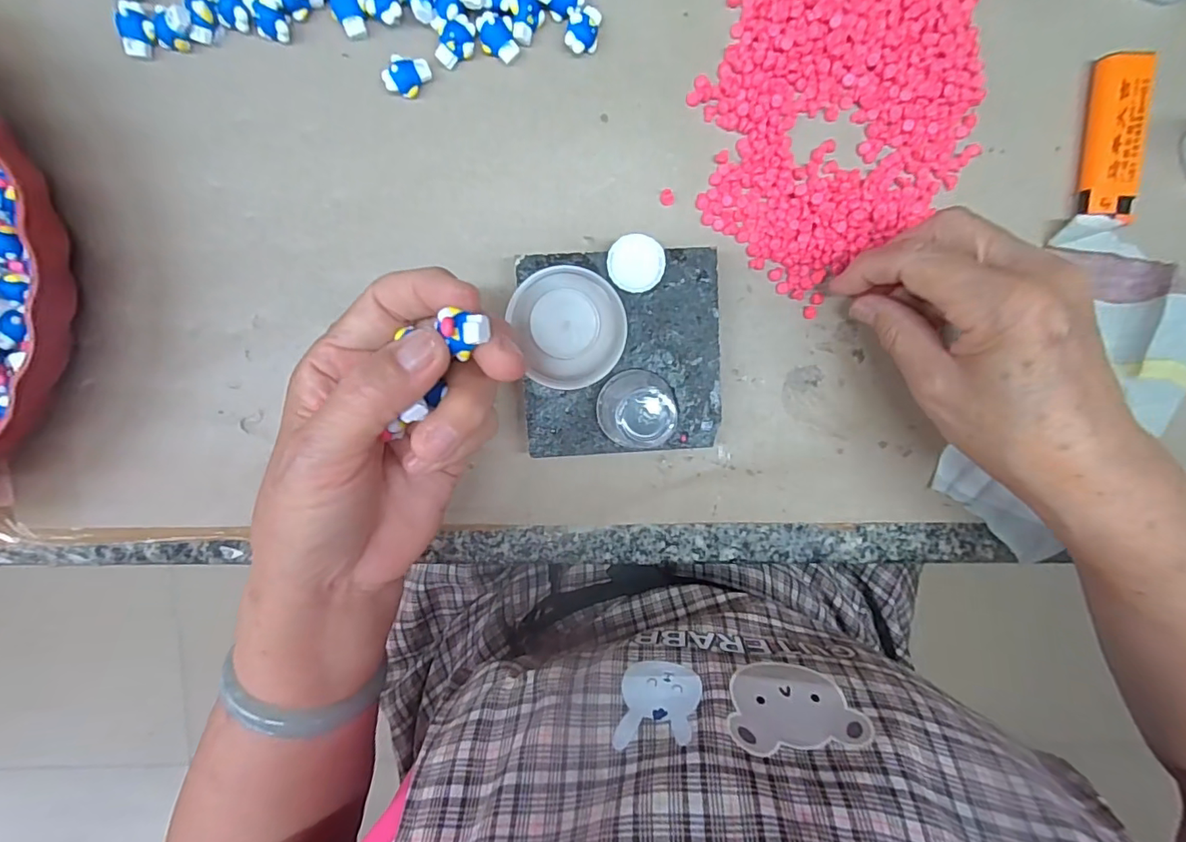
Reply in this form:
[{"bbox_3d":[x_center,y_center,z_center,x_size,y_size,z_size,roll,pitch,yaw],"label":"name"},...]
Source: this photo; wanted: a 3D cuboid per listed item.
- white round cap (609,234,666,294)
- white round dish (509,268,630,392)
[{"bbox_3d":[0.021,-0.075,0.245,0.027,0.004,0.026,-1,100,-3],"label":"white round cap"},{"bbox_3d":[-0.009,-0.042,0.231,0.049,0.040,0.053,0,98,-2],"label":"white round dish"}]

